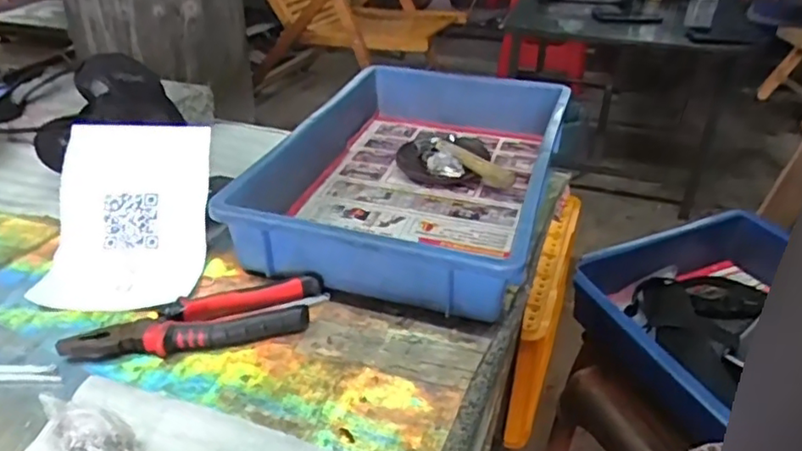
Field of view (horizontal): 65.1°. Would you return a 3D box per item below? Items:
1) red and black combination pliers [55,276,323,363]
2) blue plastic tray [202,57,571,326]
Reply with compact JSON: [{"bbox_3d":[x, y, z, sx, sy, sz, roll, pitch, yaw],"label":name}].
[{"bbox_3d":[-0.176,0.083,0.545,0.208,0.025,0.053,-7,32,-11],"label":"red and black combination pliers"},{"bbox_3d":[0.027,-0.083,0.765,0.296,0.091,0.515,10,33,15],"label":"blue plastic tray"}]

